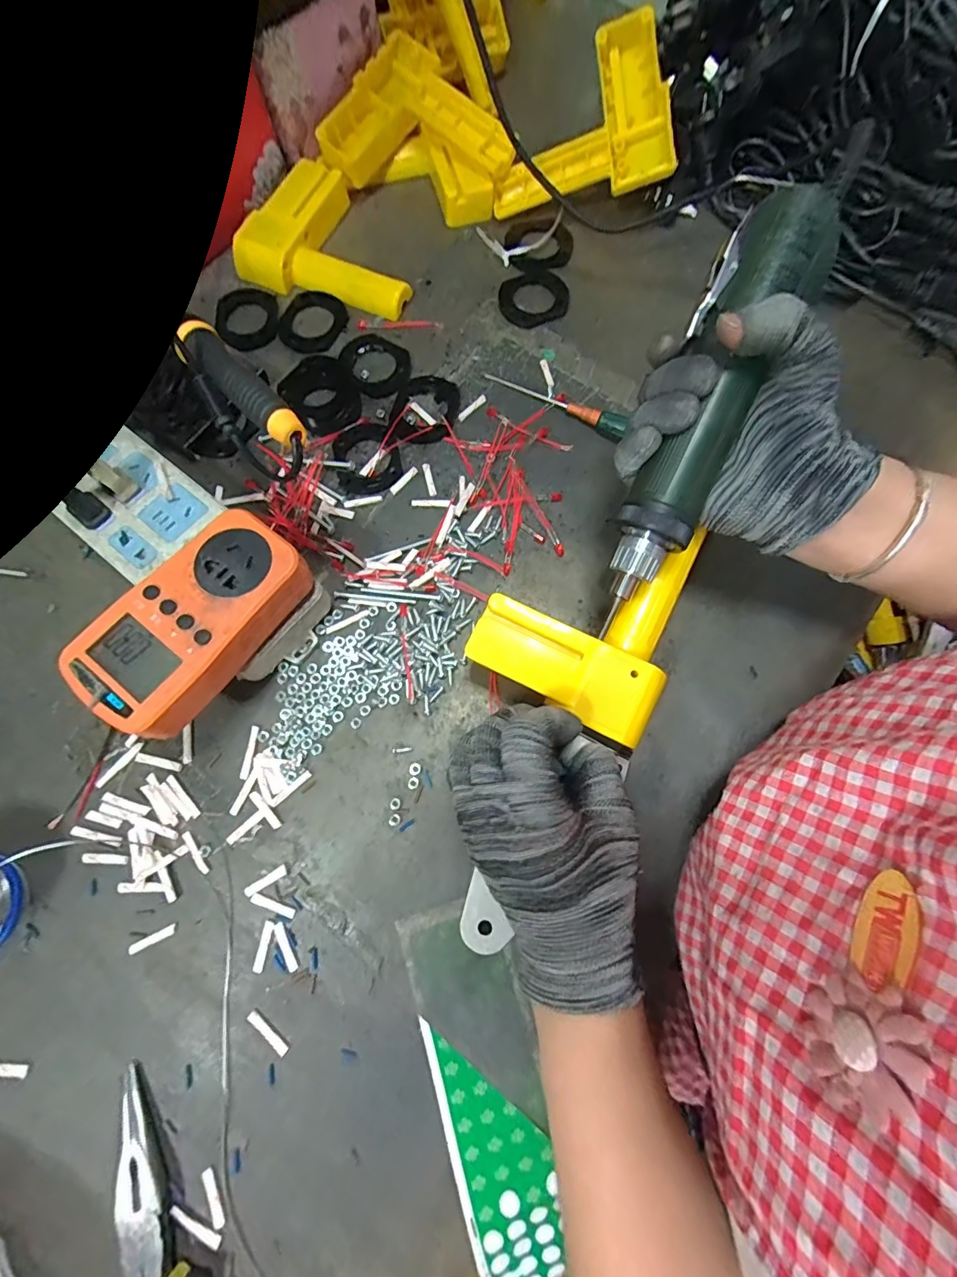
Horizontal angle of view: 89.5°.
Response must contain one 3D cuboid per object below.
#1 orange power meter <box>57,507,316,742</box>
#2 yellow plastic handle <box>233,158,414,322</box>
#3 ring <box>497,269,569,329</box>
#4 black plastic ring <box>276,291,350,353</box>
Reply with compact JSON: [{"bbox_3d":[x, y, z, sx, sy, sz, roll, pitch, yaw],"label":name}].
[{"bbox_3d":[-0.157,-0.011,0.272,0.072,0.032,0.126,36,79,10],"label":"orange power meter"},{"bbox_3d":[-0.115,-0.337,0.407,0.141,0.030,0.116,22,77,6],"label":"yellow plastic handle"},{"bbox_3d":[0.045,-0.284,0.401,0.056,0.004,0.054,0,75,1],"label":"ring"},{"bbox_3d":[-0.137,-0.263,0.402,0.054,0.007,0.056,0,75,1],"label":"black plastic ring"}]

